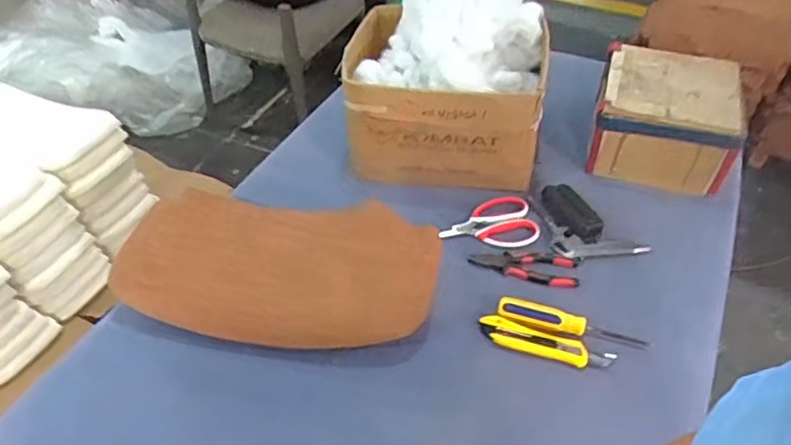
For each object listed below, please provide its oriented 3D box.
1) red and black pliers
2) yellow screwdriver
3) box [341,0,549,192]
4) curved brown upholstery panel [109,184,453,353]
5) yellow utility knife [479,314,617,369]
[{"bbox_3d":[0.182,0.060,0.848,0.145,0.012,0.053,11,47,13],"label":"red and black pliers"},{"bbox_3d":[0.227,0.132,0.773,0.186,0.026,0.034,11,47,13],"label":"yellow screwdriver"},{"bbox_3d":[0.077,-0.216,0.935,0.302,0.249,0.222,10,46,12],"label":"box"},{"bbox_3d":[-0.151,0.048,0.823,0.420,0.061,0.229,5,46,7],"label":"curved brown upholstery panel"},{"bbox_3d":[0.189,0.153,0.757,0.165,0.018,0.033,13,47,15],"label":"yellow utility knife"}]

